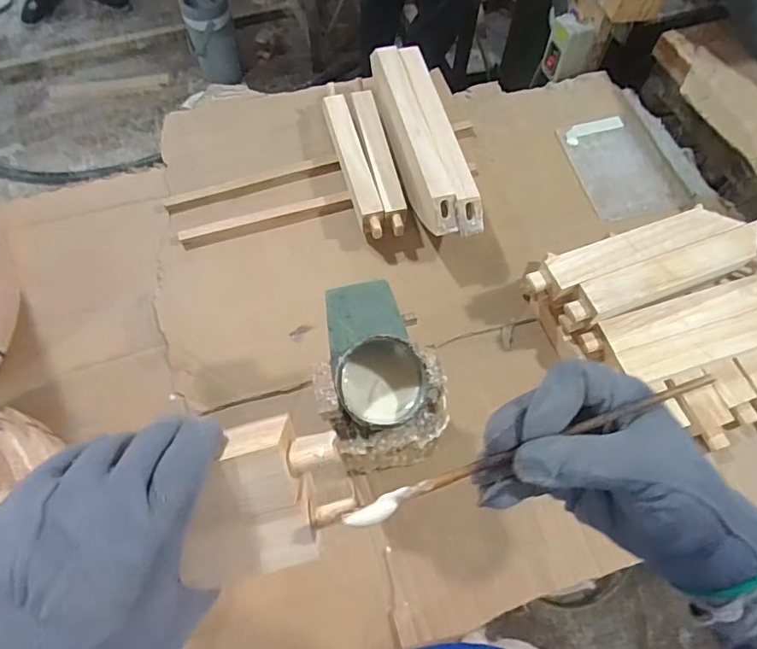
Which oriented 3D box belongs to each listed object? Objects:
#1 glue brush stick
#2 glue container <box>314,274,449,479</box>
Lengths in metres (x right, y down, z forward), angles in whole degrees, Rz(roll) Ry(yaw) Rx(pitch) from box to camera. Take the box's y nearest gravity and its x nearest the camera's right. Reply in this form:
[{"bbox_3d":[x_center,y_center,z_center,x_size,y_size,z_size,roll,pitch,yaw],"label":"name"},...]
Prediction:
[{"bbox_3d":[0.075,0.058,0.238,0.188,0.006,0.009,-18,66,-9],"label":"glue brush stick"},{"bbox_3d":[-0.002,0.061,0.528,0.123,0.153,0.165,-7,65,-4],"label":"glue container"}]

